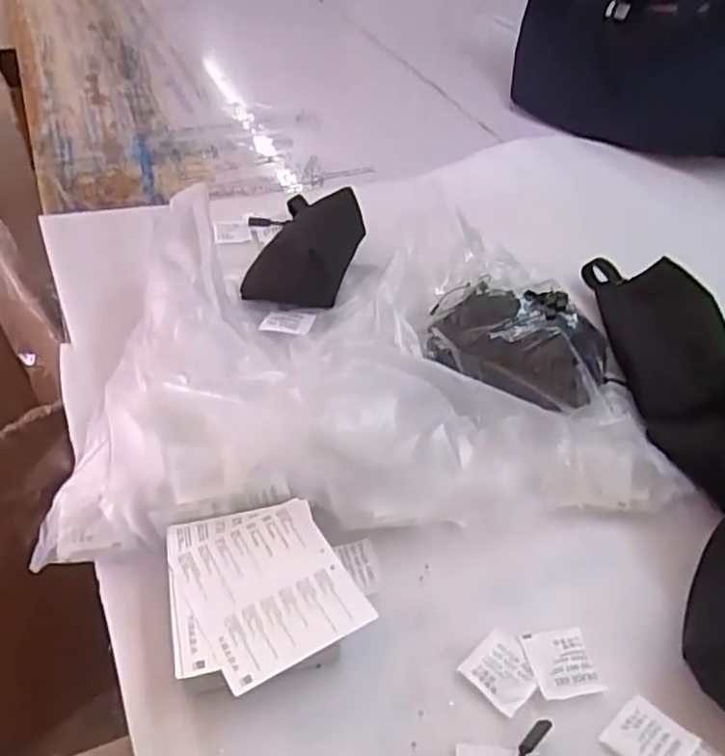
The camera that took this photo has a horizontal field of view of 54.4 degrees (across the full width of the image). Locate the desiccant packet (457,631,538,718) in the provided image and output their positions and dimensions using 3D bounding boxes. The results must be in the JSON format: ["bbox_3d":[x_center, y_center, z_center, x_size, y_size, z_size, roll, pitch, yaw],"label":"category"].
[{"bbox_3d":[0.080,0.170,0.408,0.033,0.004,0.039,-32,52,-32],"label":"desiccant packet"}]

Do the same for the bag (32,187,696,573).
[{"bbox_3d":[-0.002,-0.013,0.531,0.419,0.110,0.250,-4,42,-8],"label":"bag"}]

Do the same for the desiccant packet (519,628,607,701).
[{"bbox_3d":[0.116,0.165,0.411,0.040,0.004,0.040,-6,43,-10],"label":"desiccant packet"}]

